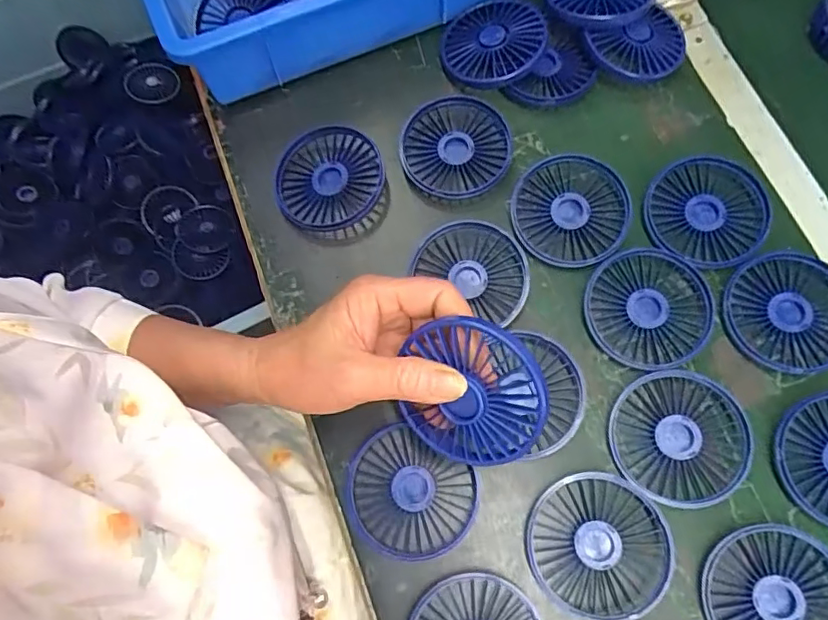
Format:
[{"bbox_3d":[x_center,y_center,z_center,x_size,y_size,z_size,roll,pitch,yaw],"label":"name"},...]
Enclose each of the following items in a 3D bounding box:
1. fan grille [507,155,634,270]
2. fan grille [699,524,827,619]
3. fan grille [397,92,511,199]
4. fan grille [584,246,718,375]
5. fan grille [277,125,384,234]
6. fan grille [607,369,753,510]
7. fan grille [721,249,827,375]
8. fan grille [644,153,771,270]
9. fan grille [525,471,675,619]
[{"bbox_3d":[0.120,-0.077,0.433,0.085,0.021,0.085,0,73,1],"label":"fan grille"},{"bbox_3d":[0.228,0.181,0.349,0.084,0.015,0.086,0,73,1],"label":"fan grille"},{"bbox_3d":[0.035,-0.128,0.452,0.086,0.025,0.084,0,73,1],"label":"fan grille"},{"bbox_3d":[0.173,-0.003,0.412,0.088,0.018,0.085,0,73,1],"label":"fan grille"},{"bbox_3d":[-0.068,-0.101,0.449,0.085,0.026,0.086,0,73,1],"label":"fan grille"},{"bbox_3d":[0.179,0.086,0.382,0.089,0.016,0.083,0,73,1],"label":"fan grille"},{"bbox_3d":[0.270,0.002,0.405,0.084,0.023,0.085,0,73,1],"label":"fan grille"},{"bbox_3d":[0.225,-0.078,0.435,0.084,0.019,0.098,24,74,8],"label":"fan grille"},{"bbox_3d":[0.119,0.153,0.364,0.085,0.016,0.085,0,73,1],"label":"fan grille"}]

